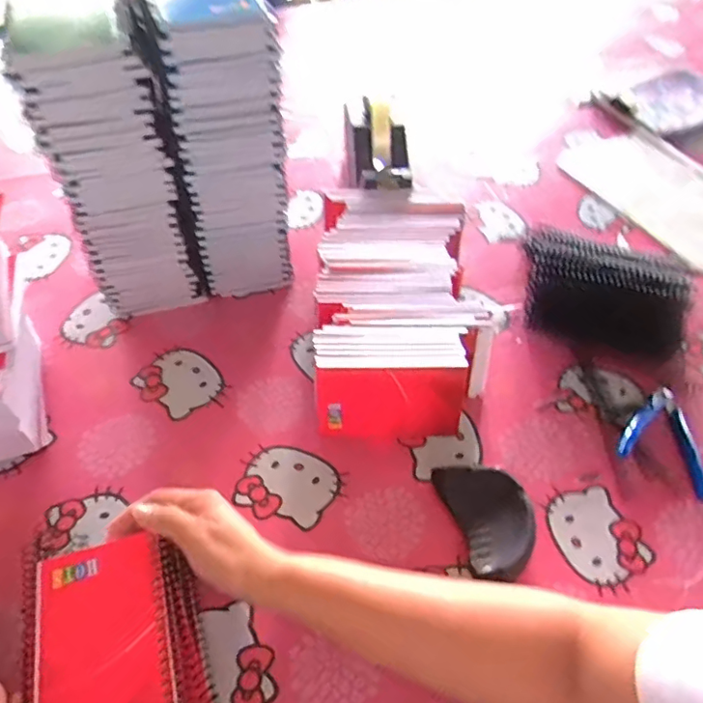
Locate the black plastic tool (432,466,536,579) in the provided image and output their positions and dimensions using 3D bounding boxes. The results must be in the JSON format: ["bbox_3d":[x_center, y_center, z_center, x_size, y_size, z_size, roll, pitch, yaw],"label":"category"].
[{"bbox_3d":[0.118,0.141,0.459,0.066,0.028,0.097,-13,54,-12],"label":"black plastic tool"}]

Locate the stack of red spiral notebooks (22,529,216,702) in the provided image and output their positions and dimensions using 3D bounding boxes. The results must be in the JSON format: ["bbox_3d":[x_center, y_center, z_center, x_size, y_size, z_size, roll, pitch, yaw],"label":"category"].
[{"bbox_3d":[-0.159,0.203,0.367,0.101,0.044,0.137,-16,55,-14],"label":"stack of red spiral notebooks"}]

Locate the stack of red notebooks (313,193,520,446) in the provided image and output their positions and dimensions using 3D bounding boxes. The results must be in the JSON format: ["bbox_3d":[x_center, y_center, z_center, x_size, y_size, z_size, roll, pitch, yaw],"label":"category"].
[{"bbox_3d":[0.045,-0.049,0.563,0.164,0.088,0.265,-3,53,-4],"label":"stack of red notebooks"}]

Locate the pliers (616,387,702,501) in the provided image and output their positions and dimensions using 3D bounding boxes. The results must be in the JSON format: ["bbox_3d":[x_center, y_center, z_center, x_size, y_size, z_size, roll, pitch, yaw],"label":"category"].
[{"bbox_3d":[0.305,0.082,0.516,0.083,0.016,0.096,26,56,17],"label":"pliers"}]

